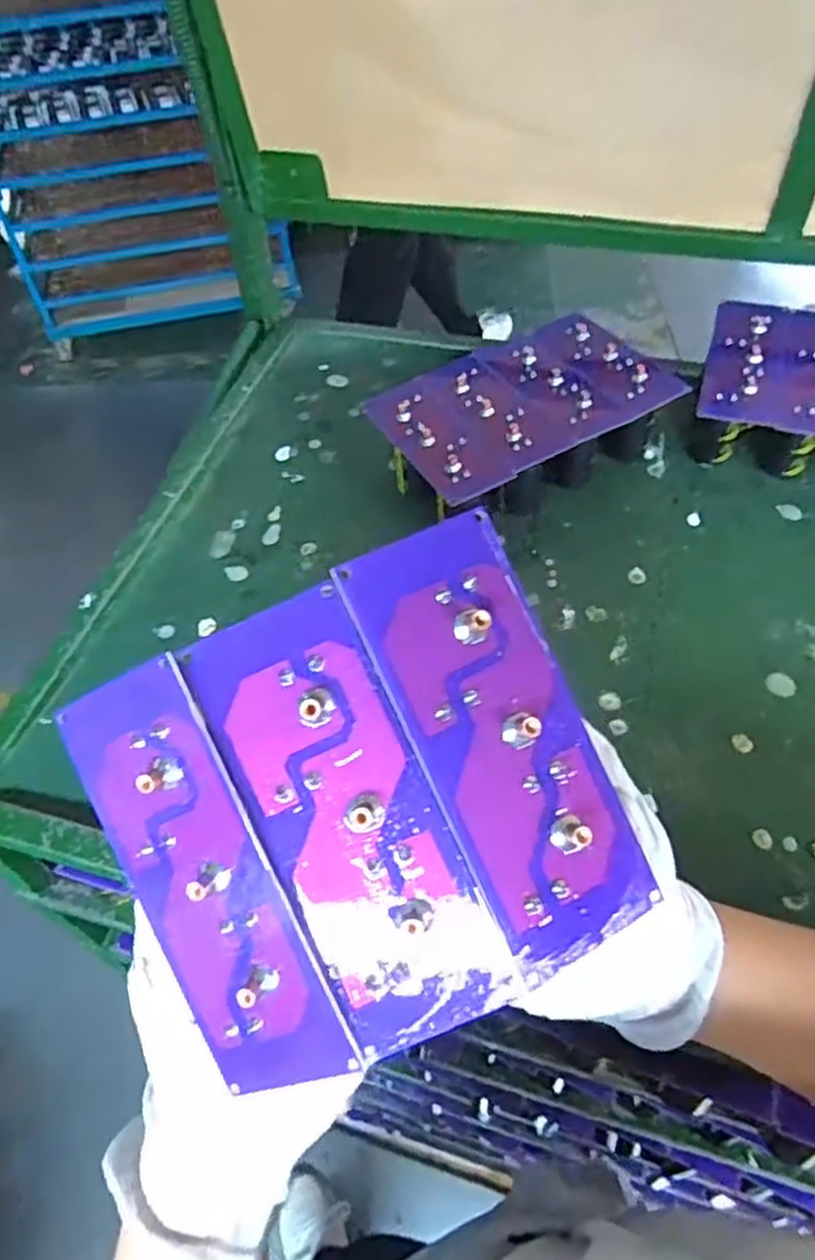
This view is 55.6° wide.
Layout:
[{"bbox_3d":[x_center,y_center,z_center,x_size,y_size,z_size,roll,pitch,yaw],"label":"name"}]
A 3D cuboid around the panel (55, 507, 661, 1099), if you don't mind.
[{"bbox_3d":[-0.016,0.056,0.239,0.148,0.018,0.134,-25,89,0],"label":"panel"}]

